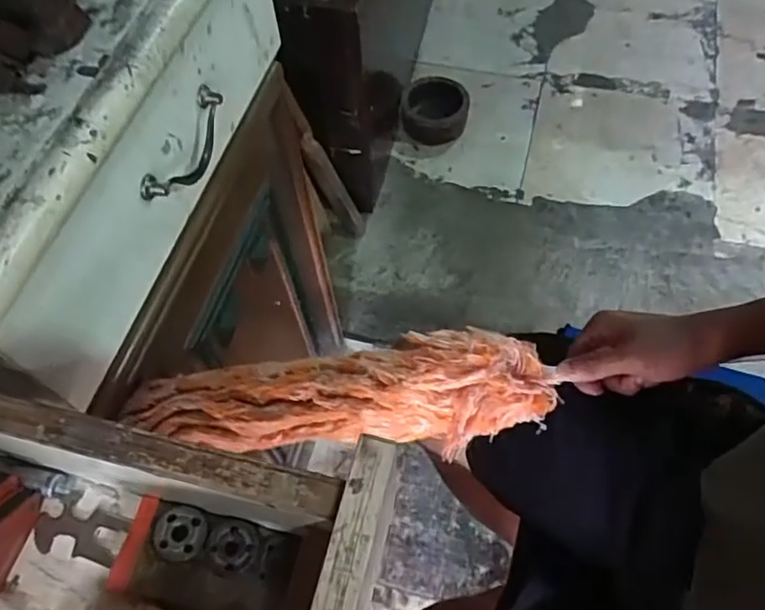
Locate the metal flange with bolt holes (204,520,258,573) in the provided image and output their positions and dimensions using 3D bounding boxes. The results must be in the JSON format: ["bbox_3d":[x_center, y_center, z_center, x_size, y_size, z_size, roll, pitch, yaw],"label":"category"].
[{"bbox_3d":[-0.084,0.133,0.340,0.028,0.006,0.026,9,60,8],"label":"metal flange with bolt holes"}]

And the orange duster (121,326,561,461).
[{"bbox_3d":[-0.031,0.071,0.487,0.330,0.053,0.085,-4,62,-4],"label":"orange duster"}]

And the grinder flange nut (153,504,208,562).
[{"bbox_3d":[-0.113,0.127,0.341,0.030,0.004,0.028,10,60,8],"label":"grinder flange nut"}]

